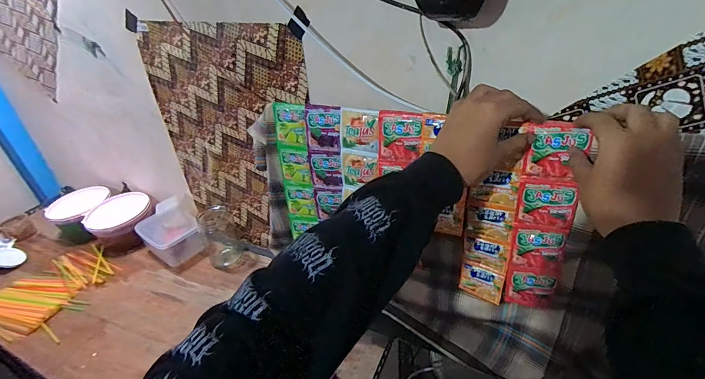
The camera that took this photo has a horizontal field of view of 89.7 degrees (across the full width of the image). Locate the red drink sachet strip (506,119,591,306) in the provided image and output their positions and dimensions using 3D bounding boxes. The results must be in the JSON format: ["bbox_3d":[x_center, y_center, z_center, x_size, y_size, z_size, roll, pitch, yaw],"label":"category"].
[{"bbox_3d":[0.271,0.057,0.508,0.068,0.306,0.010,7,32,24],"label":"red drink sachet strip"}]

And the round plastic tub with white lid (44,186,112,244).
[{"bbox_3d":[-0.926,0.091,1.229,0.196,0.125,0.189,-5,33,3],"label":"round plastic tub with white lid"}]

